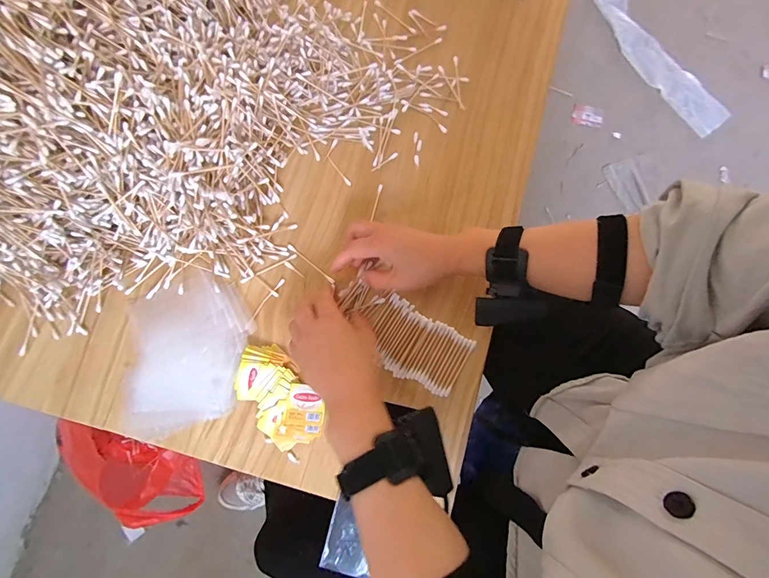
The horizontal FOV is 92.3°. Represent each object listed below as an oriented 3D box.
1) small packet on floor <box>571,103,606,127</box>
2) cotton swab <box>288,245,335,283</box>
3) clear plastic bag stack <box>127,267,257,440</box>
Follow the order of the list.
[{"bbox_3d":[0.561,-0.478,1.020,0.088,0.010,0.056,14,82,1],"label":"small packet on floor"},{"bbox_3d":[-0.088,-0.030,0.437,0.068,0.004,0.005,38,81,8],"label":"cotton swab"},{"bbox_3d":[-0.216,0.067,0.408,0.132,0.008,0.170,-7,82,-2],"label":"clear plastic bag stack"}]

